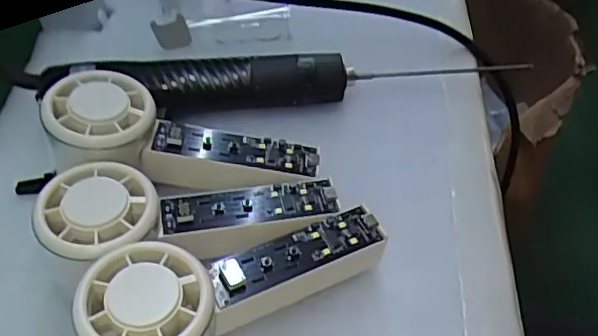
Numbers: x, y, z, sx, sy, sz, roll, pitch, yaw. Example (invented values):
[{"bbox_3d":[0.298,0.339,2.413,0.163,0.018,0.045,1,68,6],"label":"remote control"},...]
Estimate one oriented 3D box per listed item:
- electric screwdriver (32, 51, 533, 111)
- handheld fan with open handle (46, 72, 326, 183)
[{"bbox_3d":[-0.009,-0.059,0.394,0.321,0.034,0.027,-4,47,-1],"label":"electric screwdriver"},{"bbox_3d":[-0.065,-0.009,0.331,0.146,0.037,0.060,14,46,-12],"label":"handheld fan with open handle"}]

